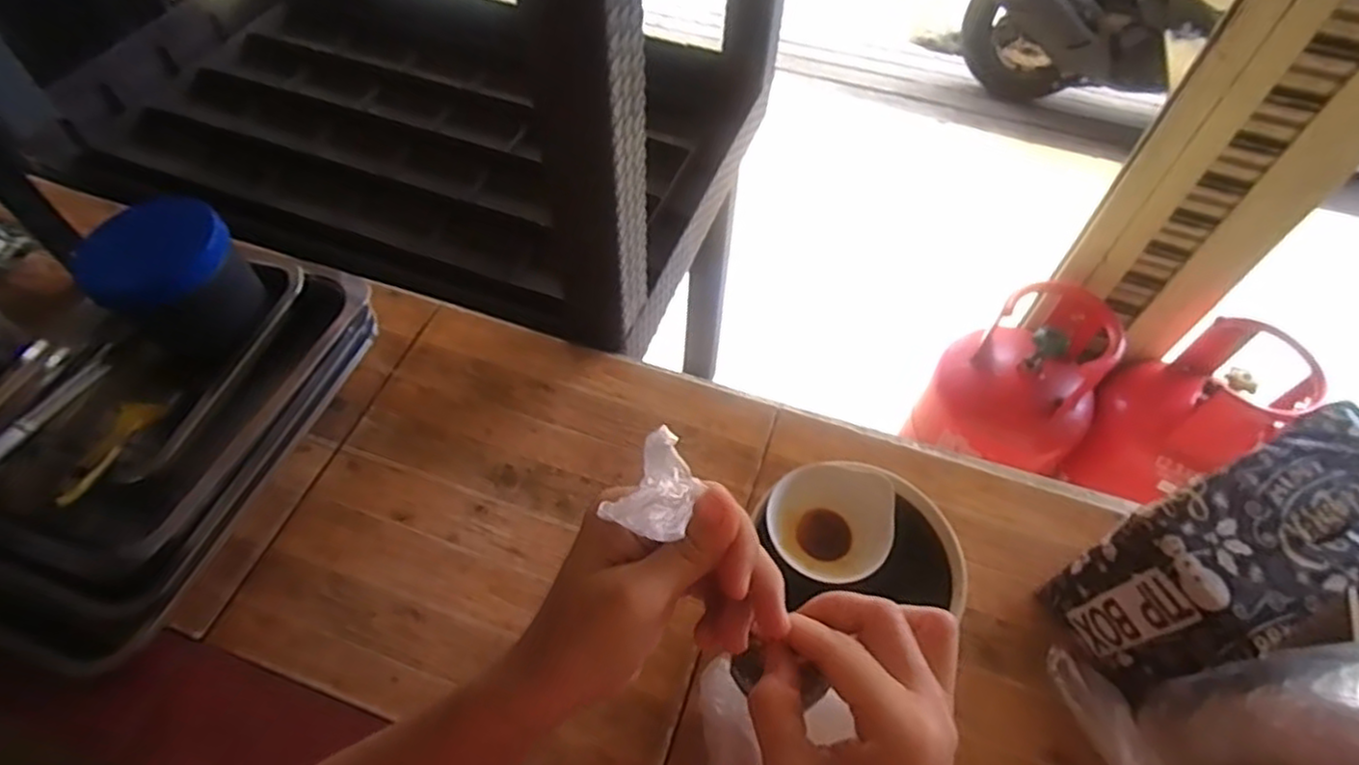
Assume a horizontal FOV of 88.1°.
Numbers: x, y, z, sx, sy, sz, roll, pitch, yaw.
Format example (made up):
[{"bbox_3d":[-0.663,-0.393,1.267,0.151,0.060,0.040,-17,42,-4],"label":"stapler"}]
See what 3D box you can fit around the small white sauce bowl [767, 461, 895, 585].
[{"bbox_3d":[0.128,0.117,0.603,0.099,0.037,0.100,1,56,-1],"label":"small white sauce bowl"}]

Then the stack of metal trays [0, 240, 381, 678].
[{"bbox_3d":[-0.492,0.039,0.657,0.269,0.111,0.400,18,58,10],"label":"stack of metal trays"}]

